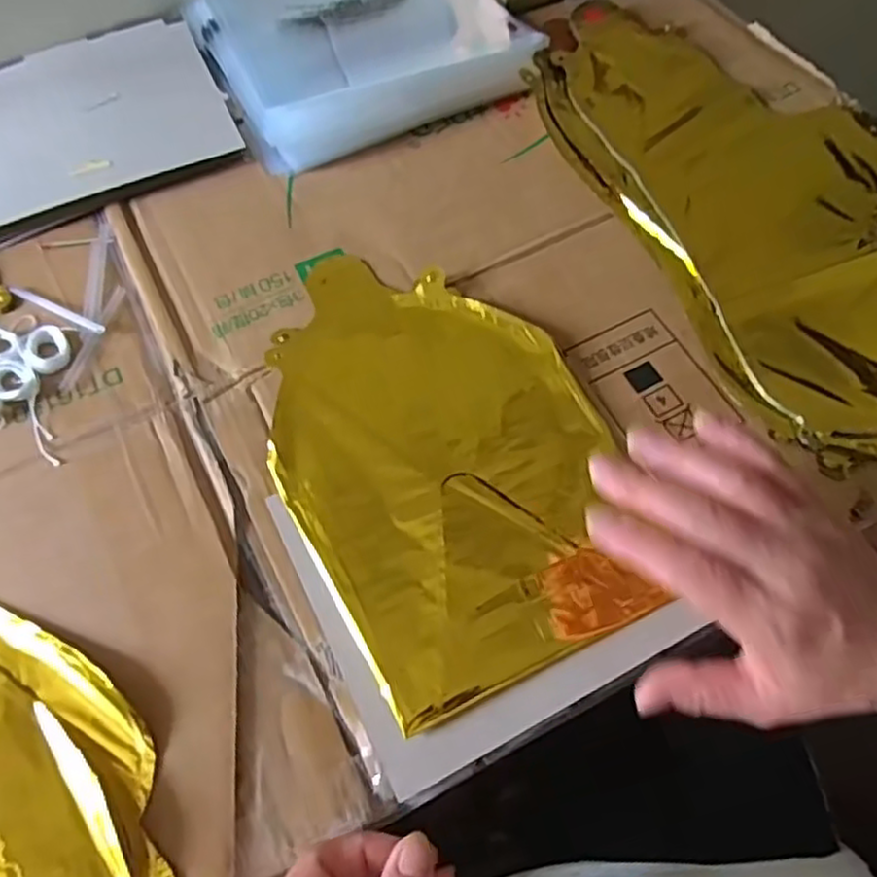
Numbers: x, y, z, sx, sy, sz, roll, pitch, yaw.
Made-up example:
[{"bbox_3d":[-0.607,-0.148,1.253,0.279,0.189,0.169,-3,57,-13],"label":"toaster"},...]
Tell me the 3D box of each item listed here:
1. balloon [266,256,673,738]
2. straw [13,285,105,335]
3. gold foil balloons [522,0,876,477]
[{"bbox_3d":[-0.002,-0.002,0.390,0.169,0.014,0.262,-24,64,-11],"label":"balloon"},{"bbox_3d":[-0.238,-0.080,0.437,0.075,0.004,0.007,23,65,13],"label":"straw"},{"bbox_3d":[0.225,-0.155,0.468,0.218,0.019,0.420,-25,64,-11],"label":"gold foil balloons"}]

